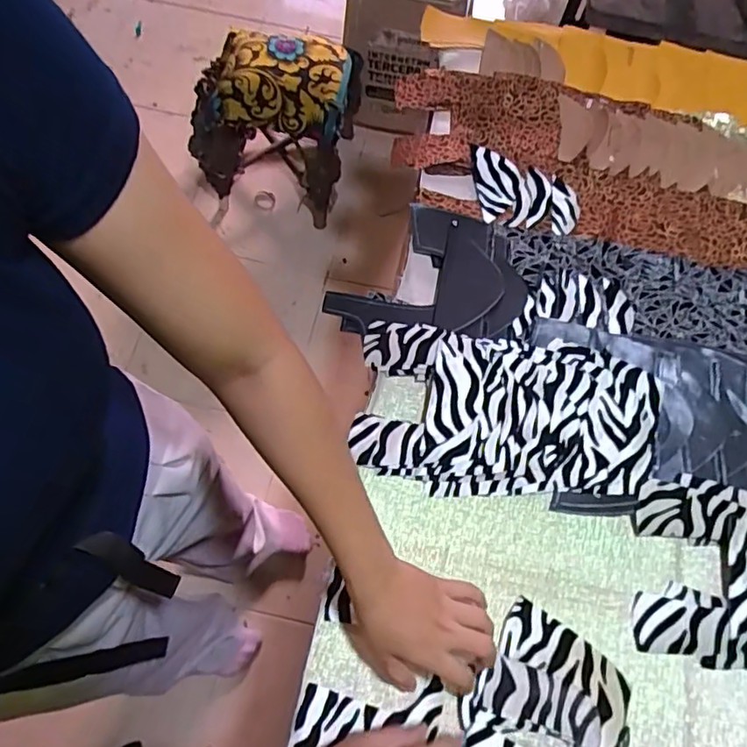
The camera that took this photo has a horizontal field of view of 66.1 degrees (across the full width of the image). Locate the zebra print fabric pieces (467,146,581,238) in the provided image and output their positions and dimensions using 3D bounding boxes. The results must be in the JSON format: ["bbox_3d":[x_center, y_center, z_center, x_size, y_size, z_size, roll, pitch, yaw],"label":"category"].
[{"bbox_3d":[0.172,-0.211,0.682,0.143,0.010,0.093,25,70,8],"label":"zebra print fabric pieces"}]

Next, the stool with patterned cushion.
[{"bbox_3d":[-0.230,-0.608,1.414,0.383,0.374,0.315,2,70,-2],"label":"stool with patterned cushion"}]

